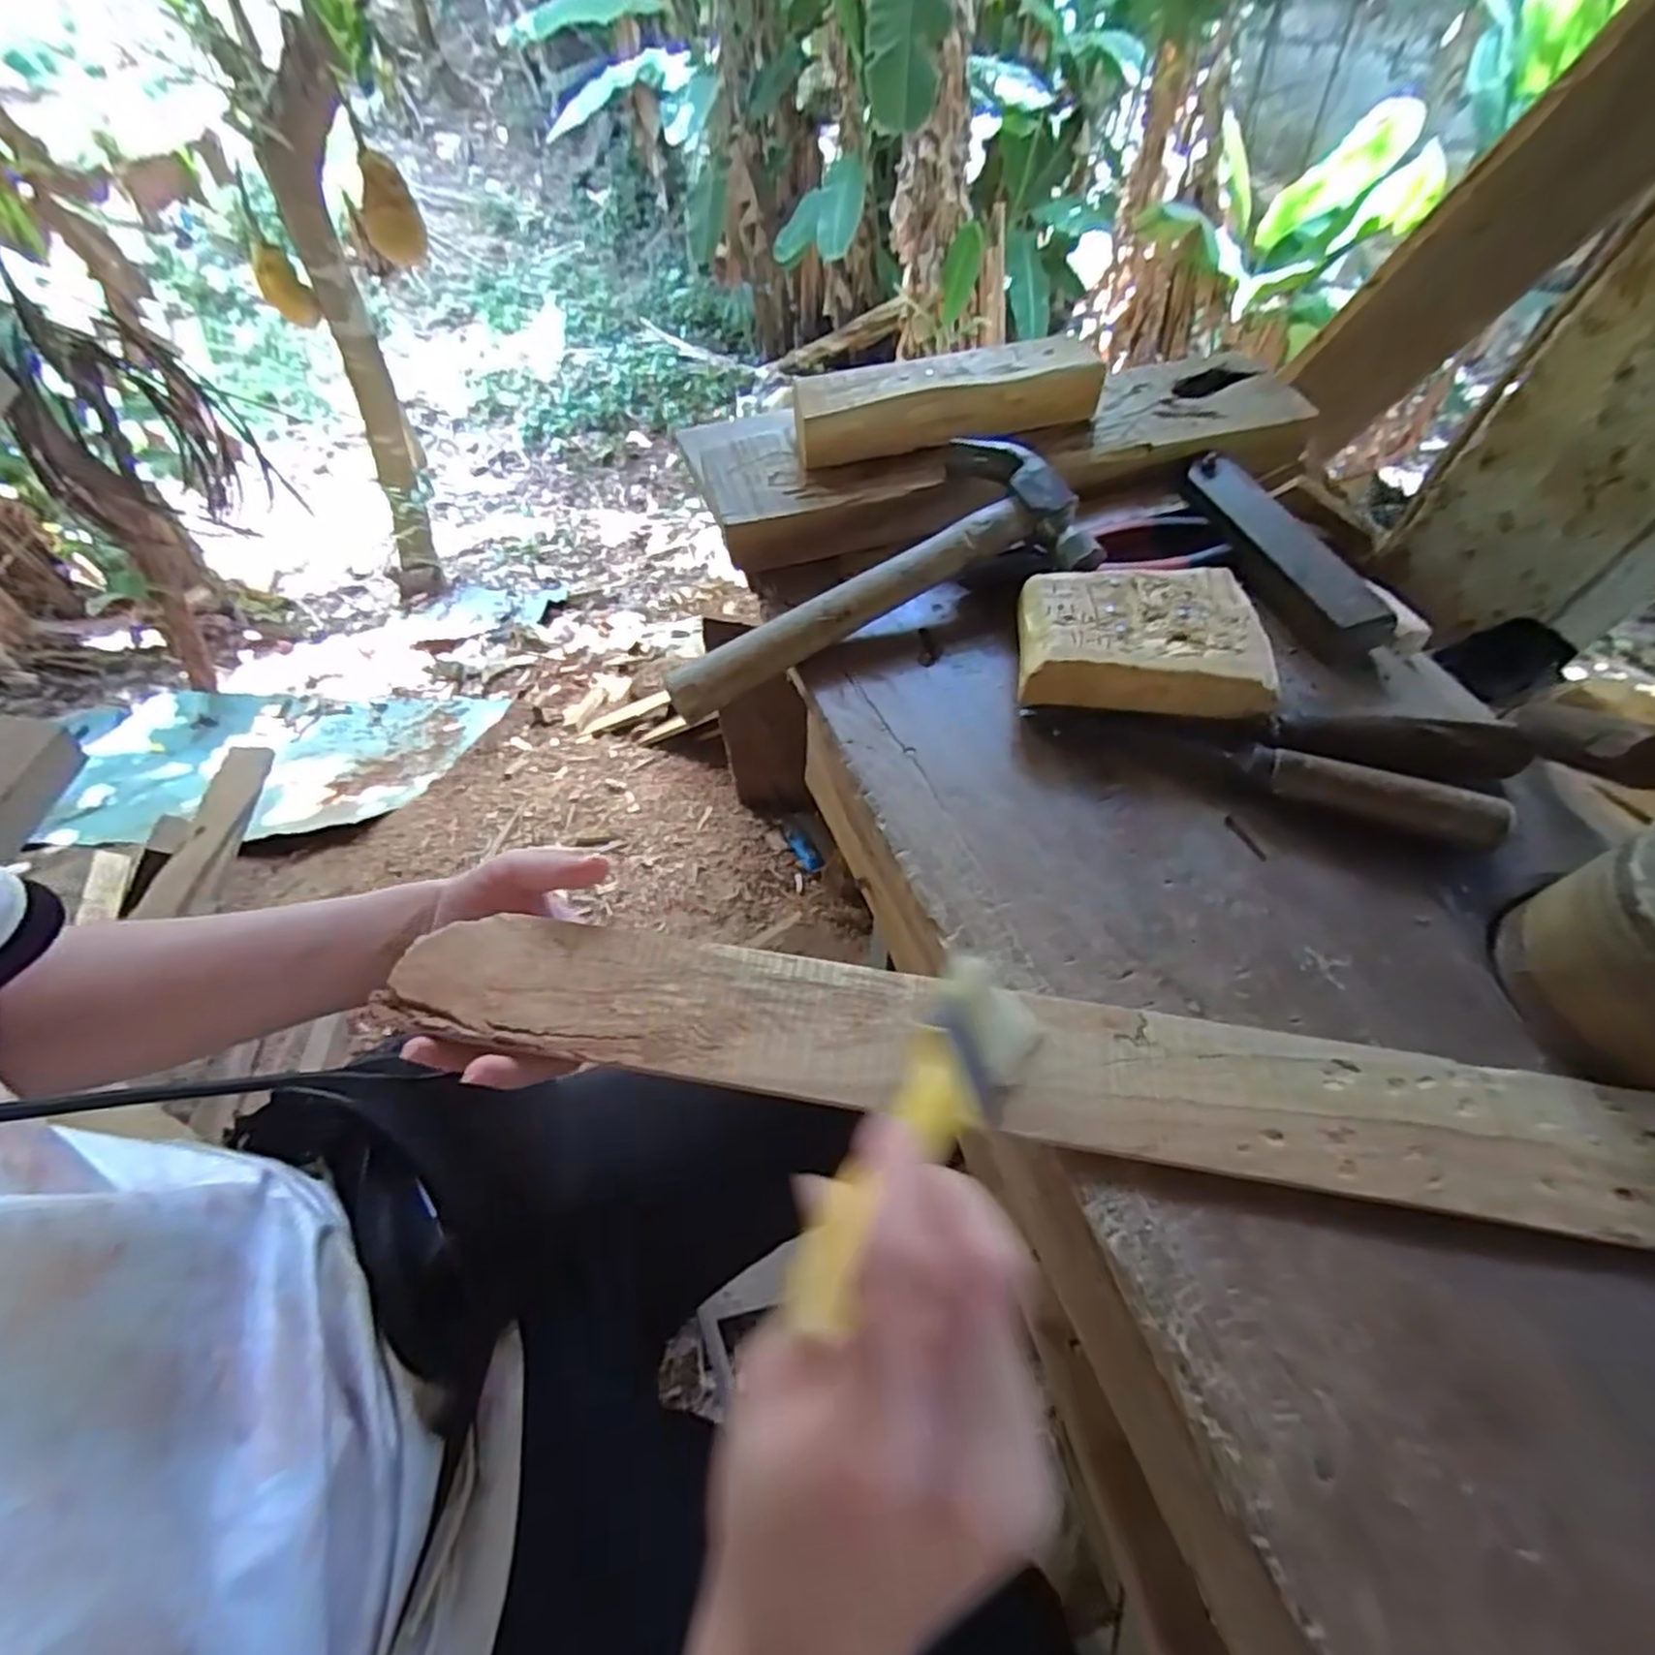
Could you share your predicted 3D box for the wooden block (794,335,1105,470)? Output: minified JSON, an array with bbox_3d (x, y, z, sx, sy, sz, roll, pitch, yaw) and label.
[{"bbox_3d":[0.086,-0.299,0.512,0.214,0.041,0.051,-11,57,-3],"label":"wooden block"}]

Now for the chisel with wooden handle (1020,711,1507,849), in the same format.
[{"bbox_3d":[0.225,-0.033,0.393,0.231,0.025,0.022,20,61,12],"label":"chisel with wooden handle"}]

